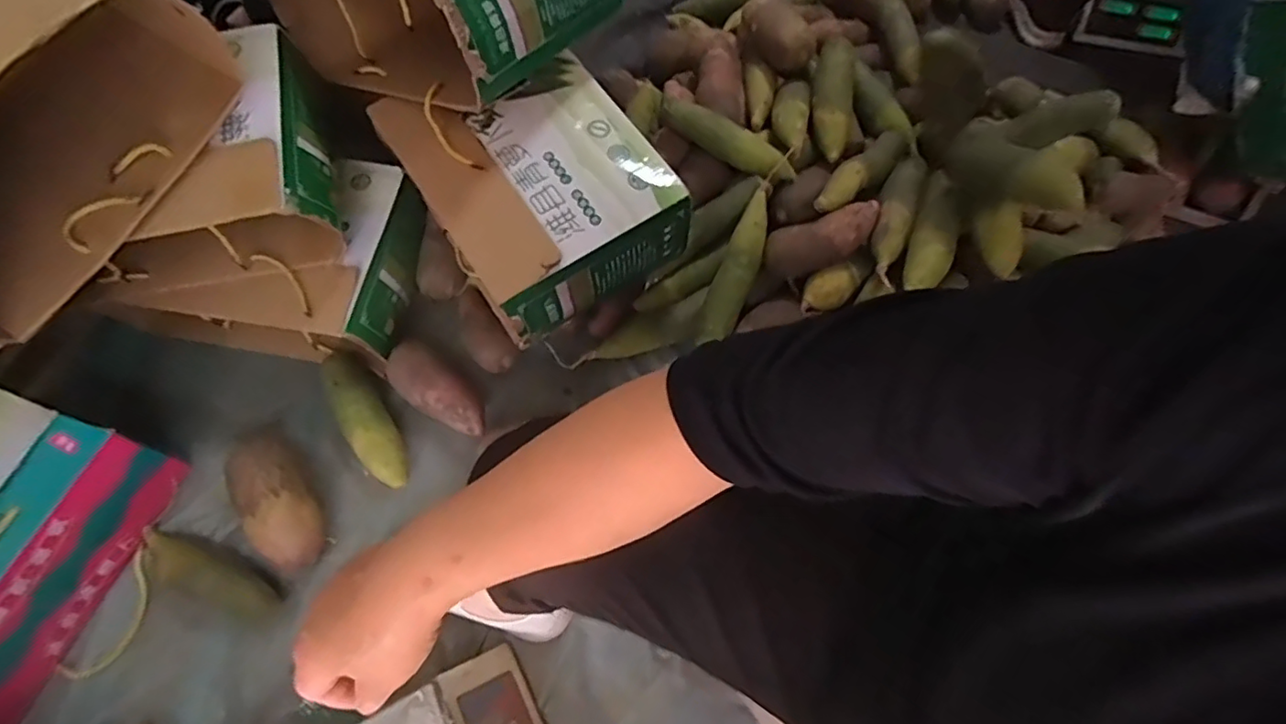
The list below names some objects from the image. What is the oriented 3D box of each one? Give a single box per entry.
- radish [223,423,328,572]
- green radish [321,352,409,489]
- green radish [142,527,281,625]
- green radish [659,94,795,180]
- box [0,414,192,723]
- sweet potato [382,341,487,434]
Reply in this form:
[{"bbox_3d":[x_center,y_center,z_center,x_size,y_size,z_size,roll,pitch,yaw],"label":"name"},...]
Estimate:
[{"bbox_3d":[-0.434,0.167,0.713,0.075,0.064,0.166,-24,83,-13],"label":"radish"},{"bbox_3d":[-0.371,0.070,0.792,0.058,0.054,0.221,-31,58,-16],"label":"green radish"},{"bbox_3d":[-0.512,0.250,0.706,0.195,0.054,0.056,21,66,7],"label":"green radish"},{"bbox_3d":[0.121,-0.325,0.869,0.208,0.044,0.042,30,67,11],"label":"green radish"},{"bbox_3d":[-0.670,0.240,0.651,0.076,0.135,0.338,18,65,6],"label":"box"},{"bbox_3d":[-0.272,0.039,0.809,0.167,0.056,0.074,30,67,11],"label":"sweet potato"}]

